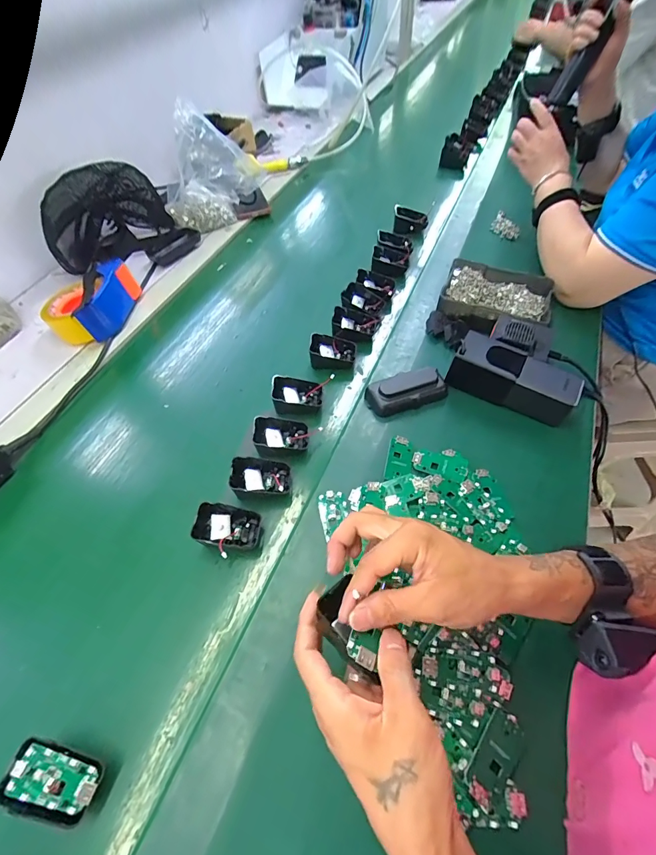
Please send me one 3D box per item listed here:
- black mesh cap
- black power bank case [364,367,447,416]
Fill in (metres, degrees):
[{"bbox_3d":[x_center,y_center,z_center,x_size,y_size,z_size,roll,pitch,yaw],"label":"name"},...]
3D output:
[{"bbox_3d":[-0.414,-0.408,0.755,0.239,0.139,0.185,-30,58,-16],"label":"black mesh cap"},{"bbox_3d":[0.106,-0.048,0.532,0.105,0.029,0.051,-16,55,-7],"label":"black power bank case"}]

